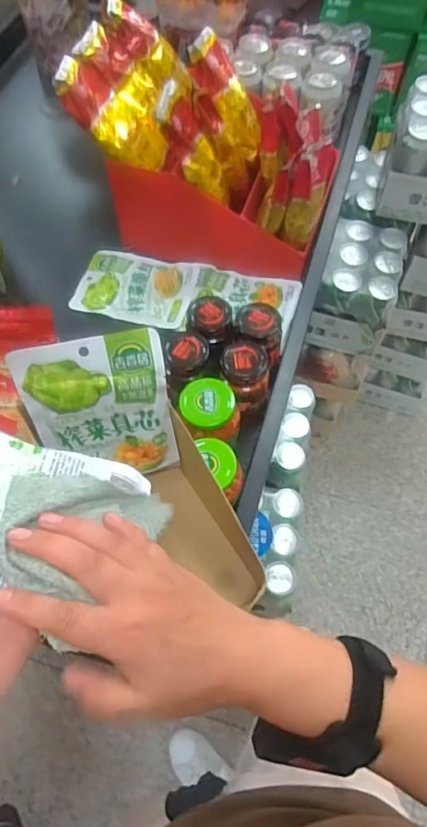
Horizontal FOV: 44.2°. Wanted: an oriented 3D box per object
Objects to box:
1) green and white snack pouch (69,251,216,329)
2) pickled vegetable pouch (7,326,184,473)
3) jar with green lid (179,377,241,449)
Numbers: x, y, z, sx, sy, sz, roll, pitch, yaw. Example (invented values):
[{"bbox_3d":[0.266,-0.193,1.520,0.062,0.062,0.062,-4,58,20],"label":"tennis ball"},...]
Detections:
[{"bbox_3d":[-0.124,-0.205,0.848,0.186,0.012,0.128,14,63,8],"label":"green and white snack pouch"},{"bbox_3d":[-0.107,-0.002,0.504,0.130,0.159,0.015,-7,40,-2],"label":"pickled vegetable pouch"},{"bbox_3d":[-0.003,0.003,0.644,0.069,0.070,0.066,0,62,0],"label":"jar with green lid"}]

